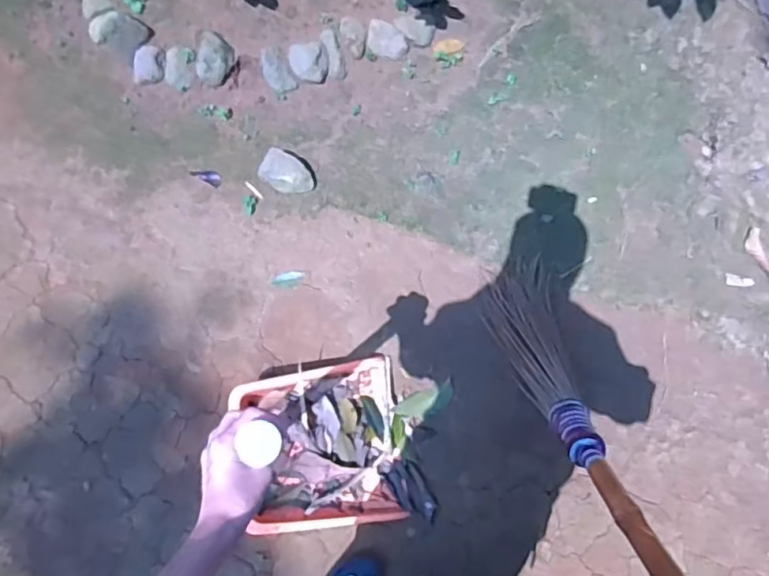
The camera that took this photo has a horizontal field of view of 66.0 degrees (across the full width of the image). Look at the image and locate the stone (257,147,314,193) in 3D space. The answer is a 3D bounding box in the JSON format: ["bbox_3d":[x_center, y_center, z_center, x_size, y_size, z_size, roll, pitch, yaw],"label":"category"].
[{"bbox_3d":[-0.212,-0.247,1.291,0.110,0.057,0.073,22,75,7],"label":"stone"}]

